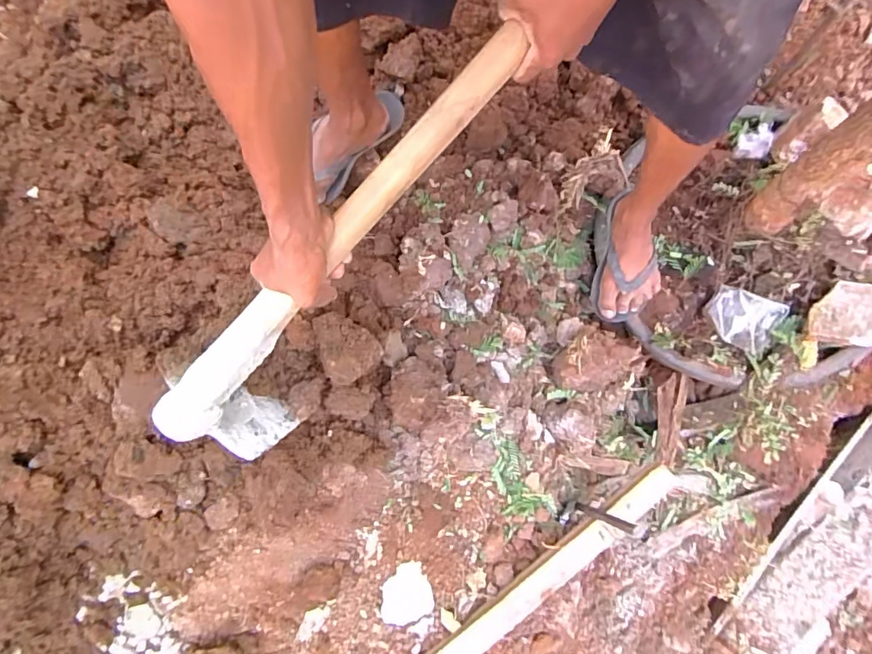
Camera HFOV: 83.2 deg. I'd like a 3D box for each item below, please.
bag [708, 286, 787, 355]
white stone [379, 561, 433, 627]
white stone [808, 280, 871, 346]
[{"bbox_3d":[0.531,-0.020,0.849,0.111,0.021,0.101,32,78,10],"label":"bag"},{"bbox_3d":[-0.052,0.433,0.798,0.084,0.020,0.083,-20,75,-3],"label":"white stone"},{"bbox_3d":[0.712,-0.019,0.817,0.146,0.052,0.104,15,76,6],"label":"white stone"}]

